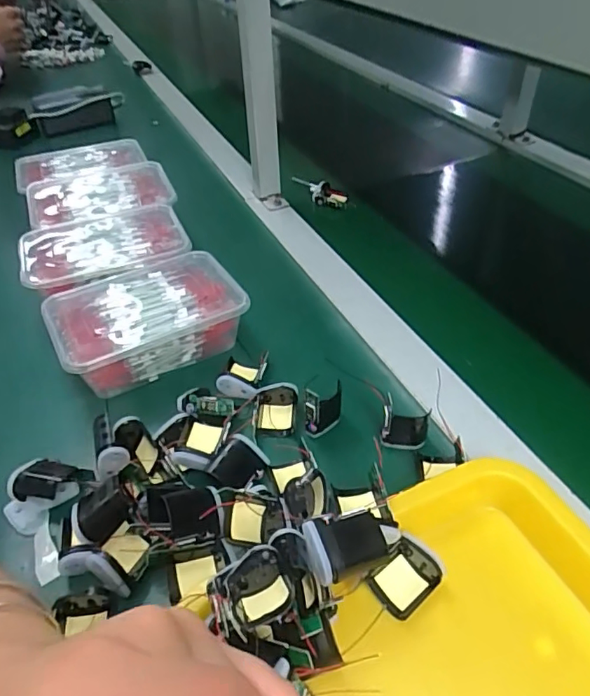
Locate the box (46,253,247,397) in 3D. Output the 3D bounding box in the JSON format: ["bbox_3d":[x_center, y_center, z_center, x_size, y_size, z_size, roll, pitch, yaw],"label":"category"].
[{"bbox_3d":[-0.137,-0.021,0.497,0.164,0.065,0.113,-24,46,-22],"label":"box"}]

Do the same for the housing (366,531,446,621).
[{"bbox_3d":[0.070,0.143,0.327,0.042,0.020,0.032,-33,50,-29],"label":"housing"}]

